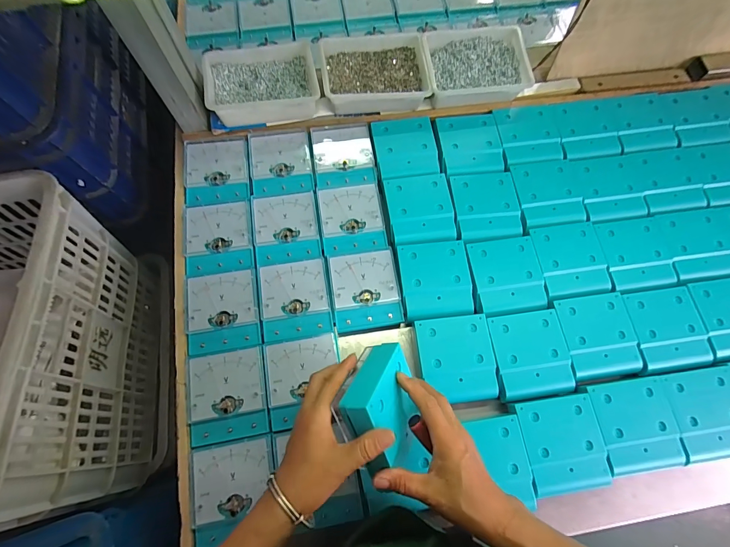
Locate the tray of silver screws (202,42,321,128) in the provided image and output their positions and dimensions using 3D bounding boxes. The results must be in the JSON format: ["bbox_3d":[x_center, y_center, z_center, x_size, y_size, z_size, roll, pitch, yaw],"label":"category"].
[{"bbox_3d":[-0.167,-0.315,0.585,0.175,0.060,0.127,-9,72,-2],"label":"tray of silver screws"}]

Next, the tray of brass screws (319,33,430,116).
[{"bbox_3d":[0.015,-0.338,0.591,0.167,0.059,0.125,-7,72,-2],"label":"tray of brass screws"}]

